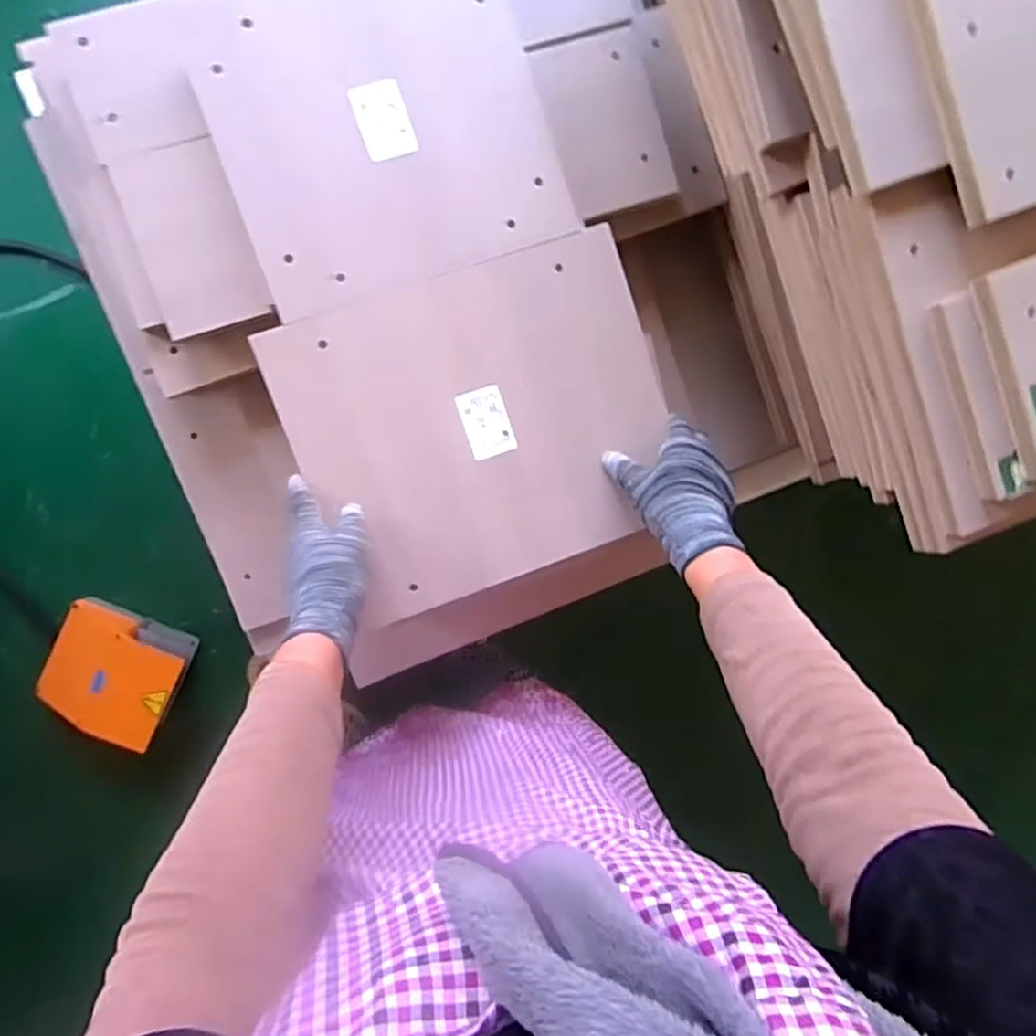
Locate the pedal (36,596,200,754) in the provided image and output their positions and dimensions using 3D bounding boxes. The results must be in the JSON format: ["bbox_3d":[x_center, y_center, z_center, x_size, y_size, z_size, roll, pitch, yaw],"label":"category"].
[{"bbox_3d":[-0.686,0.262,1.182,0.223,0.124,0.180,27,91,-10],"label":"pedal"}]

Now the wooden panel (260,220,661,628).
[{"bbox_3d":[-0.027,-0.083,0.632,0.326,0.009,0.275,-20,98,-6],"label":"wooden panel"}]

